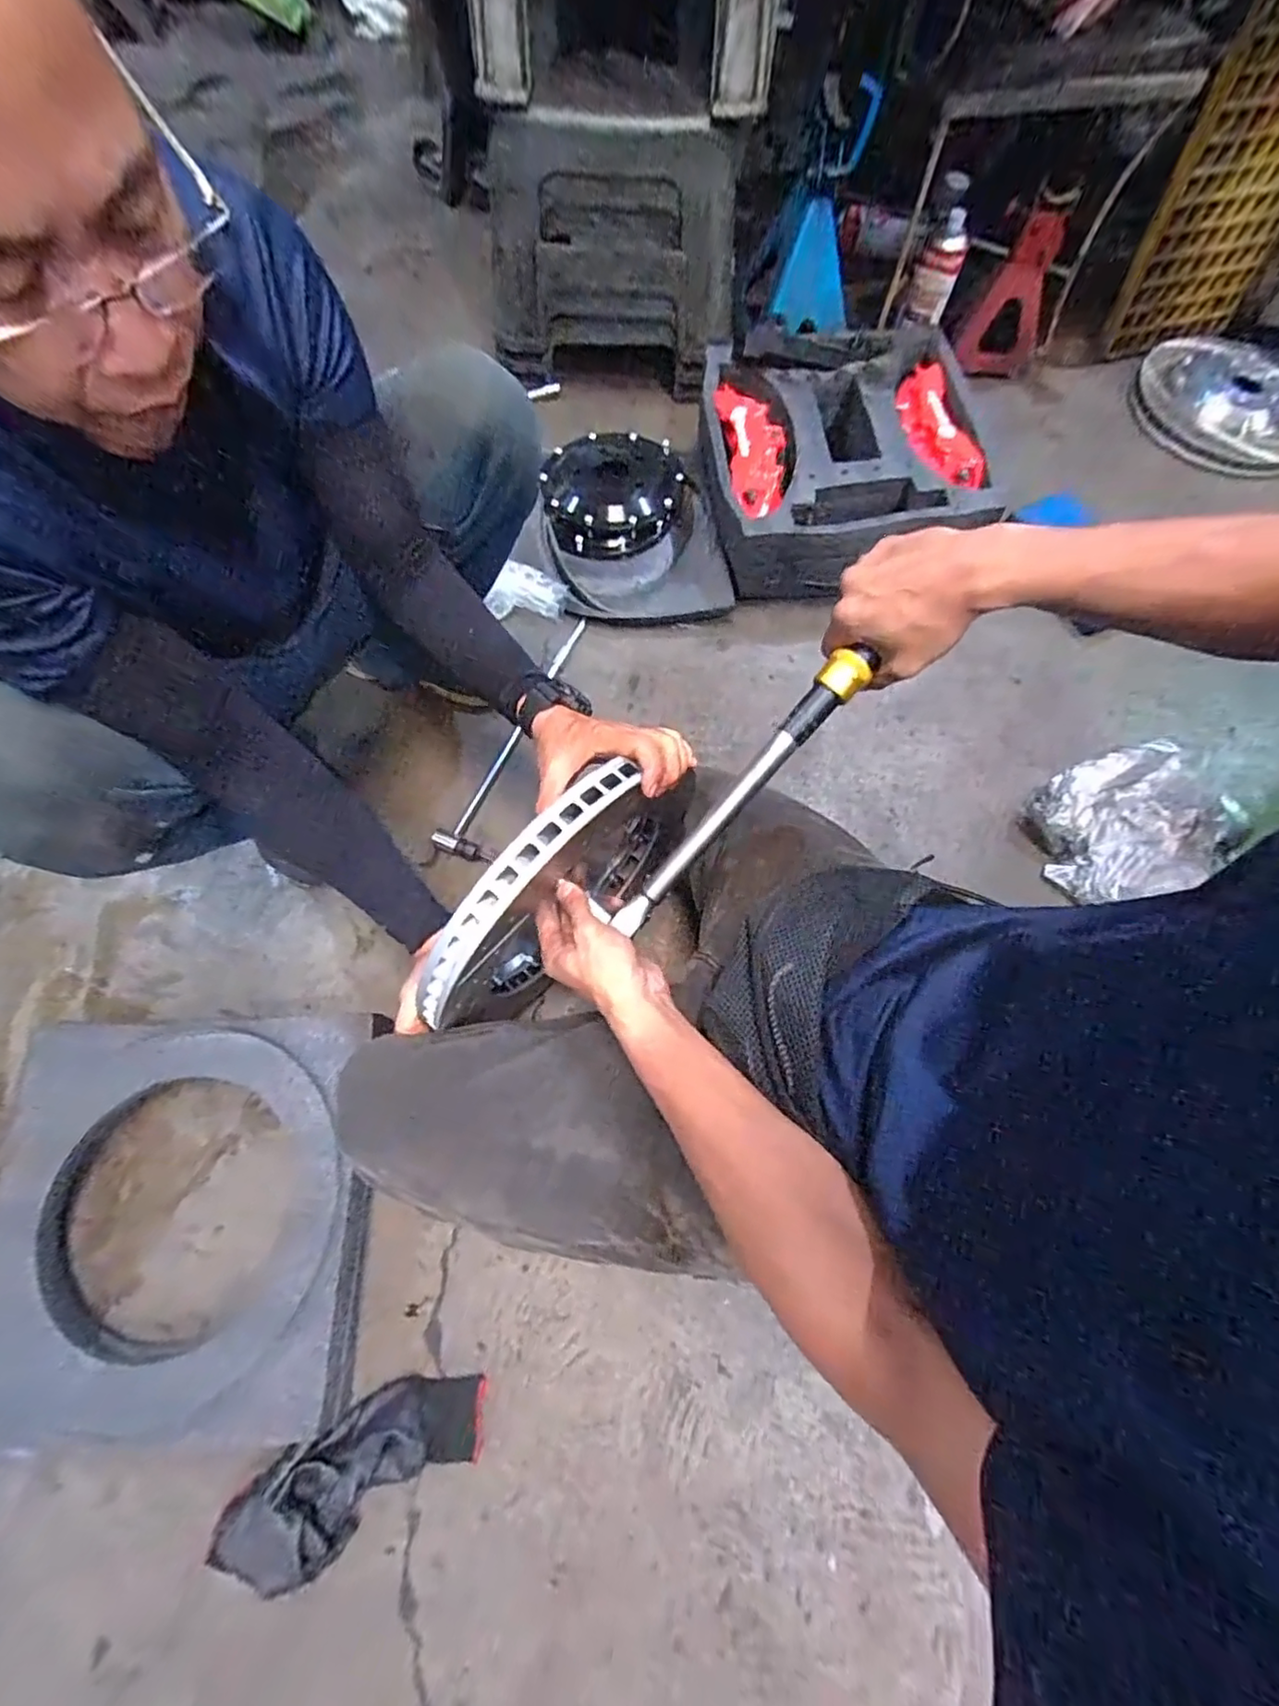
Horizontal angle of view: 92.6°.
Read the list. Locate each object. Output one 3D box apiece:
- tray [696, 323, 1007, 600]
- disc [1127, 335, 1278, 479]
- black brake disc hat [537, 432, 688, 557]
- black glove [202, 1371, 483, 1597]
[{"bbox_3d":[0.318,-0.636,1.012,0.408,0.162,0.398,-6,70,-3],"label":"tray"},{"bbox_3d":[1.194,-0.917,1.236,0.352,0.066,0.338,0,70,-1],"label":"disc"},{"bbox_3d":[-0.047,-0.639,1.066,0.240,0.047,0.242,-11,70,-5],"label":"black brake disc hat"},{"bbox_3d":[-0.282,0.619,0.609,0.252,0.040,0.099,-27,72,-10],"label":"black glove"}]

